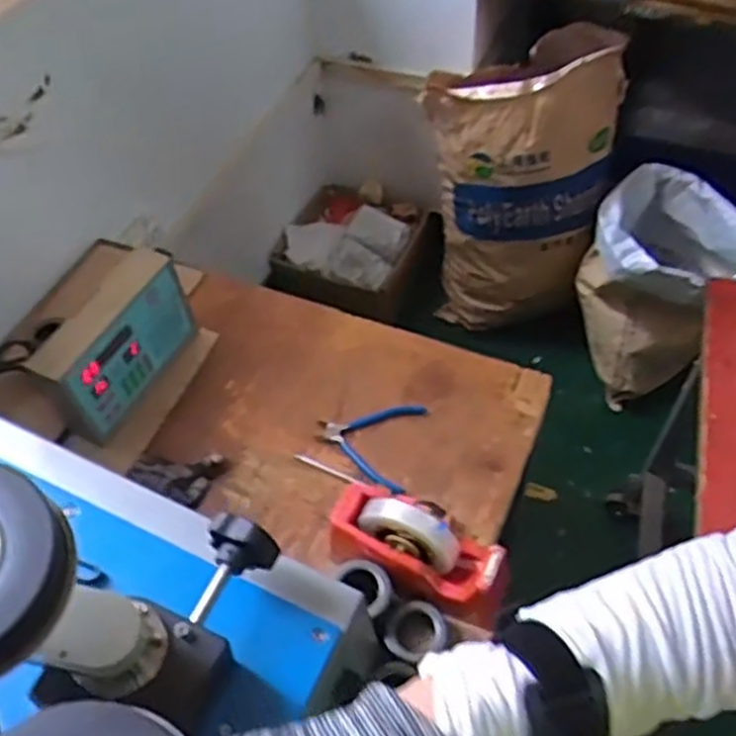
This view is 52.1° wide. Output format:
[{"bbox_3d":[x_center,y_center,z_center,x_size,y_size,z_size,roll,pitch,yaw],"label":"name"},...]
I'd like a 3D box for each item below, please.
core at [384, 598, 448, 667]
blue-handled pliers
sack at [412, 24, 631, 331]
[{"bbox_3d":[0.051,0.291,0.832,0.067,0.027,0.058,-17,54,-10],"label":"core"},{"bbox_3d":[-0.003,0.098,1.009,0.136,0.016,0.138,11,54,11],"label":"blue-handled pliers"},{"bbox_3d":[0.347,-0.408,1.752,0.382,0.658,0.278,17,56,15],"label":"sack"}]

